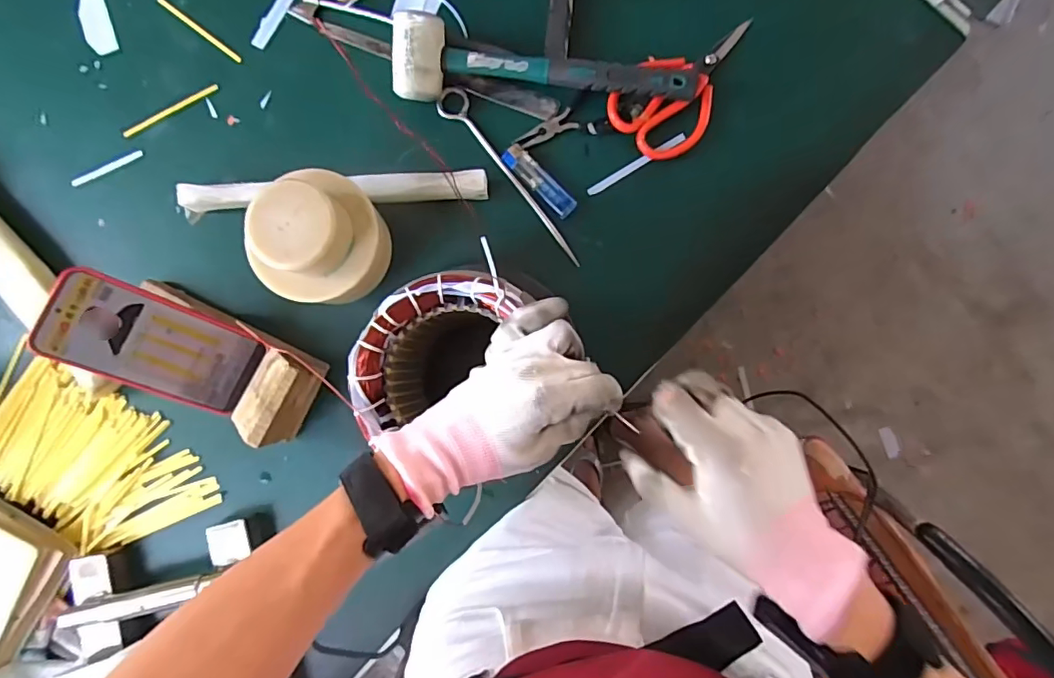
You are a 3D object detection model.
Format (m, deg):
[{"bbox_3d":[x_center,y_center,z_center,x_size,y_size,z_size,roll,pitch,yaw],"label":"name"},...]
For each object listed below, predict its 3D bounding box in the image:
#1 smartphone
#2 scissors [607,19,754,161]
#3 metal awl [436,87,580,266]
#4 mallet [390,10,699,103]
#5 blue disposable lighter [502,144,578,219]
[{"bbox_3d":[-0.325,0.006,0.470,0.158,0.009,0.080,31,85,-31],"label":"smartphone"},{"bbox_3d":[0.156,-0.249,0.518,0.089,0.021,0.155,42,89,3],"label":"scissors"},{"bbox_3d":[-0.014,-0.164,0.530,0.031,0.009,0.217,-40,86,0],"label":"metal awl"},{"bbox_3d":[0.018,-0.261,0.506,0.289,0.059,0.062,2,87,2],"label":"mallet"},{"bbox_3d":[0.013,-0.155,0.528,0.085,0.010,0.024,44,89,3],"label":"blue disposable lighter"}]

